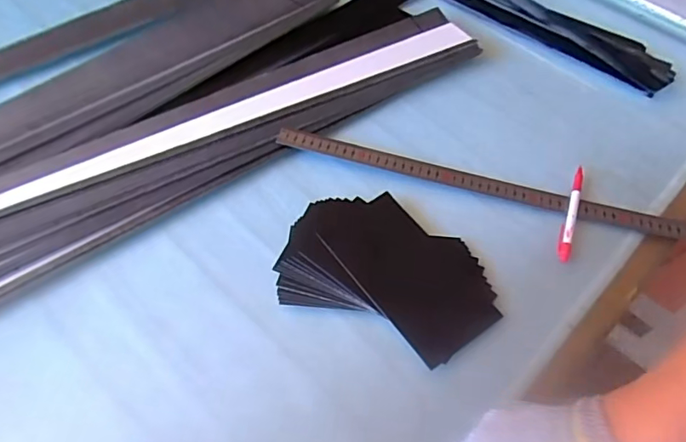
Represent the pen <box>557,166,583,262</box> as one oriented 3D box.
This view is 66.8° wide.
[{"bbox_3d":[0.252,-0.013,0.572,0.014,0.015,0.139,20,56,13],"label":"pen"}]

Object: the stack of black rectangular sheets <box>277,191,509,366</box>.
[{"bbox_3d":[0.046,0.046,0.519,0.209,0.012,0.145,20,56,14],"label":"stack of black rectangular sheets"}]

